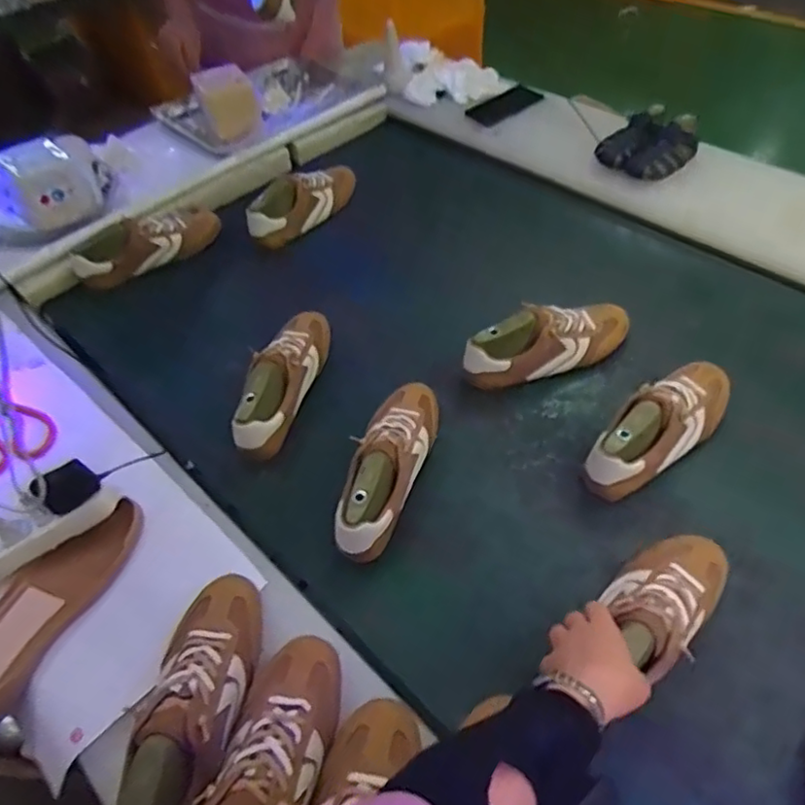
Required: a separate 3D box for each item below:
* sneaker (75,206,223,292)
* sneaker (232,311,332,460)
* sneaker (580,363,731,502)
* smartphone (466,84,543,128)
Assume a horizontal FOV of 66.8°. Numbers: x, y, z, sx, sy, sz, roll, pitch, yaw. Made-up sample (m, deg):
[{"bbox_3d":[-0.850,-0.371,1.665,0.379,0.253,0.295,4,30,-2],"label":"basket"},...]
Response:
[{"bbox_3d":[-0.447,-0.284,1.084,0.254,0.098,0.104,-36,59,-23],"label":"sneaker"},{"bbox_3d":[-0.162,-0.039,0.855,0.081,0.083,0.247,5,52,7],"label":"sneaker"},{"bbox_3d":[0.325,0.021,0.759,0.255,0.087,0.084,-33,58,-21],"label":"sneaker"},{"bbox_3d":[0.224,-0.645,1.326,0.167,0.013,0.089,-37,55,-18],"label":"smartphone"}]

